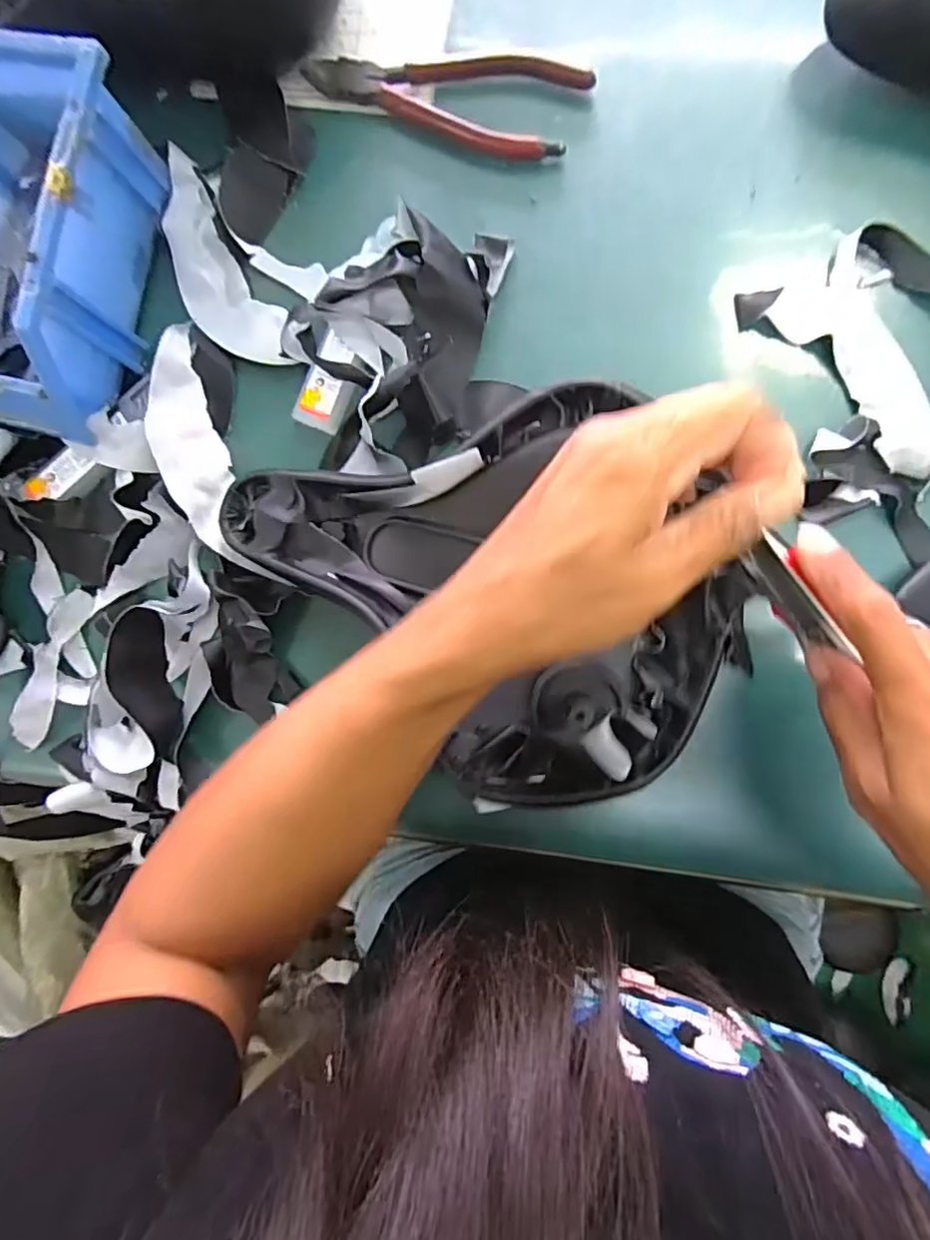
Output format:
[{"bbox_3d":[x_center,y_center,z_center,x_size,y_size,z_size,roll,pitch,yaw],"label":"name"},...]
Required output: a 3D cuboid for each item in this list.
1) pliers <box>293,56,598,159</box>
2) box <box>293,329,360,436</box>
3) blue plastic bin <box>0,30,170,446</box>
[{"bbox_3d":[-0.012,-0.293,0.330,0.153,0.007,0.054,20,90,8],"label":"pliers"},{"bbox_3d":[-0.074,-0.129,0.330,0.029,0.006,0.048,27,91,8],"label":"box"},{"bbox_3d":[-0.244,-0.200,0.324,0.116,0.073,0.175,14,89,8],"label":"blue plastic bin"}]

